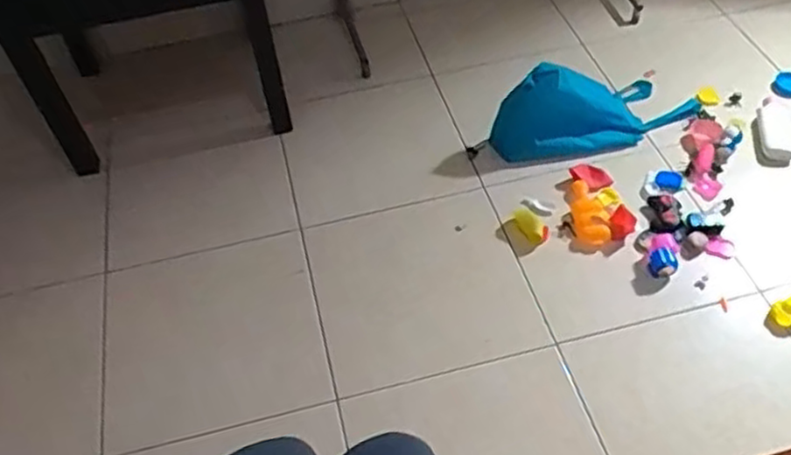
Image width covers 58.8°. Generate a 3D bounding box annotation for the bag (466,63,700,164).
[{"bbox_3d":[0.445,-0.285,1.594,0.514,0.152,0.164,-22,50,-14],"label":"bag"}]

